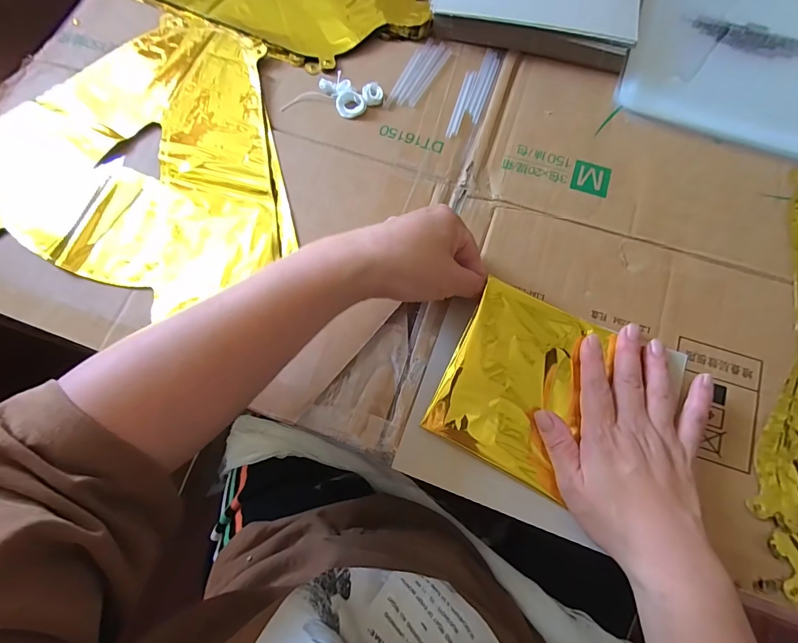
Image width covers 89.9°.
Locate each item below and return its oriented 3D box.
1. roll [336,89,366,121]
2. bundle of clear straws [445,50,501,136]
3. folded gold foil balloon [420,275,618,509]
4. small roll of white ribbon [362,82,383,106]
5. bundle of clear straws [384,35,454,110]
[{"bbox_3d":[-0.048,-0.210,0.388,0.030,0.008,0.025,35,78,11],"label":"roll"},{"bbox_3d":[0.074,-0.227,0.395,0.027,0.004,0.114,18,75,7],"label":"bundle of clear straws"},{"bbox_3d":[0.095,0.045,0.308,0.107,0.027,0.133,24,76,8],"label":"folded gold foil balloon"},{"bbox_3d":[-0.026,-0.223,0.390,0.020,0.008,0.023,4,74,3],"label":"small roll of white ribbon"},{"bbox_3d":[0.019,-0.248,0.403,0.033,0.004,0.096,26,76,9],"label":"bundle of clear straws"}]

